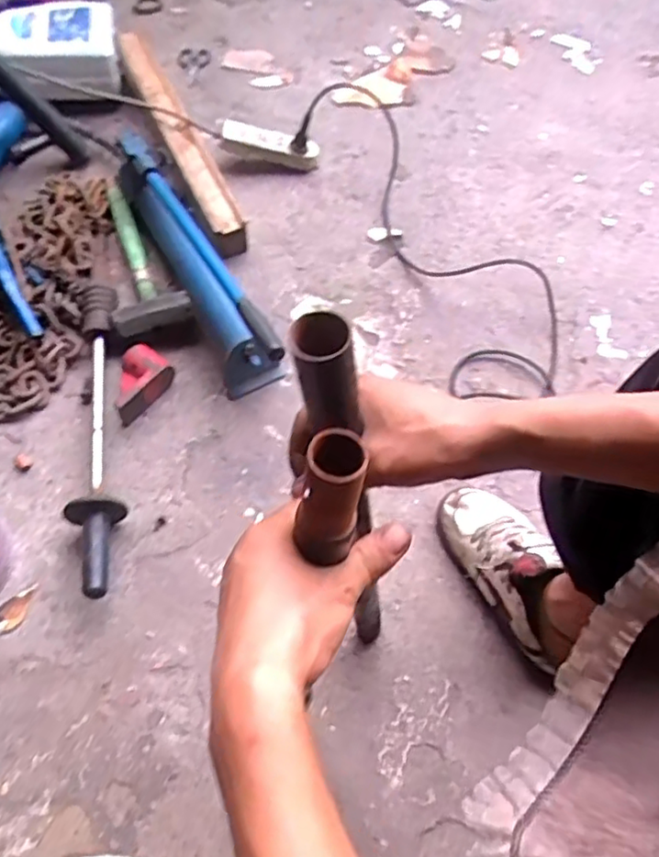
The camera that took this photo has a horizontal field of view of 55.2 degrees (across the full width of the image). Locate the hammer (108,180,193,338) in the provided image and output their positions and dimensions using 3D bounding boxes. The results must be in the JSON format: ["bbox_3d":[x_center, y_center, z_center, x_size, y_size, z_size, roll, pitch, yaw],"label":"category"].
[{"bbox_3d":[-0.292,-0.283,0.993,0.108,0.042,0.315,-12,61,-7],"label":"hammer"}]

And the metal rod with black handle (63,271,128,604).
[{"bbox_3d":[-0.321,-0.018,0.870,0.066,0.054,0.508,-9,61,-6],"label":"metal rod with black handle"}]

